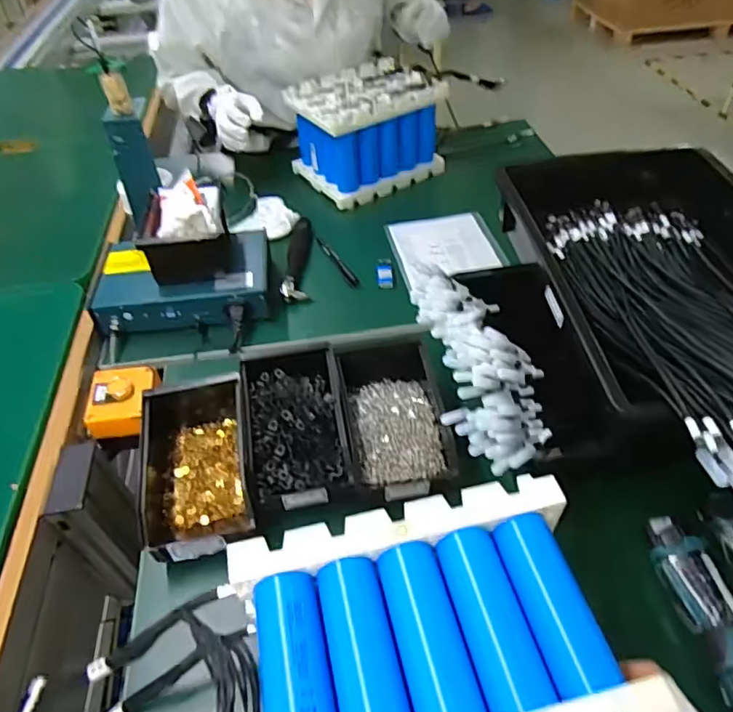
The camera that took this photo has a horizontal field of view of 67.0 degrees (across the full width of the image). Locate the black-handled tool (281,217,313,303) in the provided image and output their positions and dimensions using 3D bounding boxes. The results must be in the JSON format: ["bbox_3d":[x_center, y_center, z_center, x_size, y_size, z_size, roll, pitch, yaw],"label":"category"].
[{"bbox_3d":[-0.107,-0.157,0.863,0.040,0.025,0.193,-4,46,0],"label":"black-handled tool"}]

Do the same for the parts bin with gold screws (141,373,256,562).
[{"bbox_3d":[-0.175,0.103,0.584,0.103,0.074,0.211,-10,46,-6],"label":"parts bin with gold screws"}]

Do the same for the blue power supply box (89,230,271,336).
[{"bbox_3d":[-0.254,-0.104,0.790,0.233,0.062,0.159,-9,46,-5],"label":"blue power supply box"}]

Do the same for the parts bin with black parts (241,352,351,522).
[{"bbox_3d":[-0.074,0.076,0.594,0.100,0.060,0.189,-9,46,-6],"label":"parts bin with black parts"}]

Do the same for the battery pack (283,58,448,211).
[{"bbox_3d":[0.002,-0.403,1.002,0.234,0.154,0.171,-27,50,-21],"label":"battery pack"}]

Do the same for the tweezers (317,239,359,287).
[{"bbox_3d":[-0.047,-0.149,0.866,0.016,0.010,0.135,-21,49,-17],"label":"tweezers"}]

